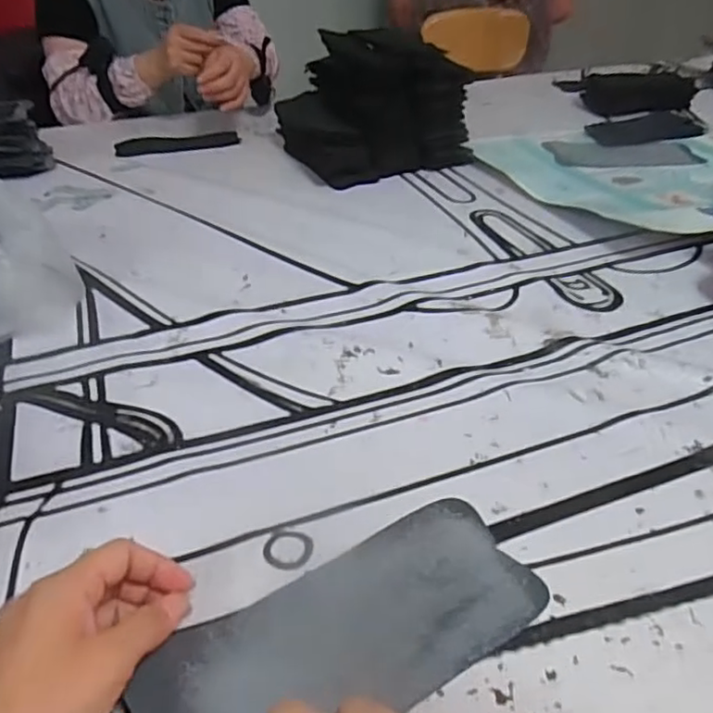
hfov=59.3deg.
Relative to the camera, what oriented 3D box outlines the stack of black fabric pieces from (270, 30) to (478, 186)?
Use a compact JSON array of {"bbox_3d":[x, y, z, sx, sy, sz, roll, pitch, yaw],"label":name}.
[{"bbox_3d":[0.017,-0.380,0.928,0.230,0.139,0.241,-14,41,-16],"label":"stack of black fabric pieces"}]

